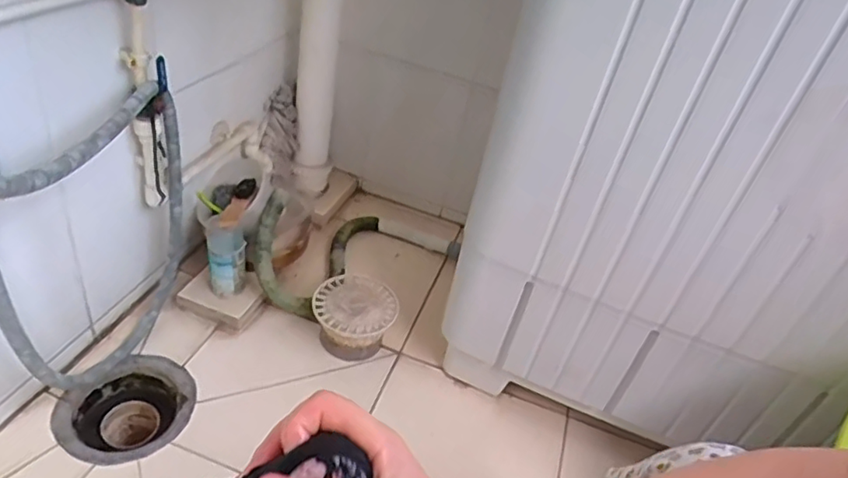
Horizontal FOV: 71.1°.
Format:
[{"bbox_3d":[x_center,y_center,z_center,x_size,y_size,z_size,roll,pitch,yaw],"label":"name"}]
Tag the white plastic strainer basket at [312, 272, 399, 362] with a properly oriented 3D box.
[{"bbox_3d":[-0.119,0.141,1.028,0.139,0.095,0.134,0,39,-9],"label":"white plastic strainer basket"}]

